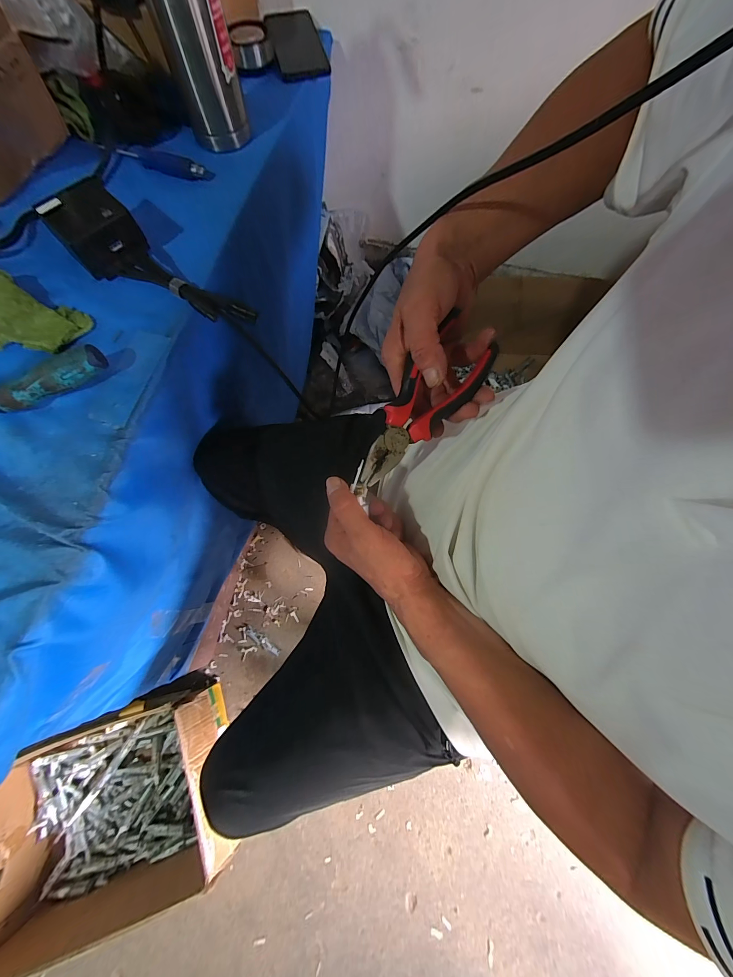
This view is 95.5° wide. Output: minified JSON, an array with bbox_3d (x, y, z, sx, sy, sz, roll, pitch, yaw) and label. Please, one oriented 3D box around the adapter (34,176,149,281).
[{"bbox_3d":[-0.304,-0.290,0.375,0.075,0.045,0.079,-42,78,-13],"label":"adapter"}]

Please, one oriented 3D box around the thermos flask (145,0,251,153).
[{"bbox_3d":[-0.199,-0.527,0.364,0.077,0.215,0.067,-19,74,-7],"label":"thermos flask"}]

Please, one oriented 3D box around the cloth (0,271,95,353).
[{"bbox_3d":[-0.386,-0.189,0.361,0.150,0.019,0.074,24,74,6],"label":"cloth"}]

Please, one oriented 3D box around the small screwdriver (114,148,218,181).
[{"bbox_3d":[-0.269,-0.429,0.438,0.131,0.014,0.025,17,73,3],"label":"small screwdriver"}]

